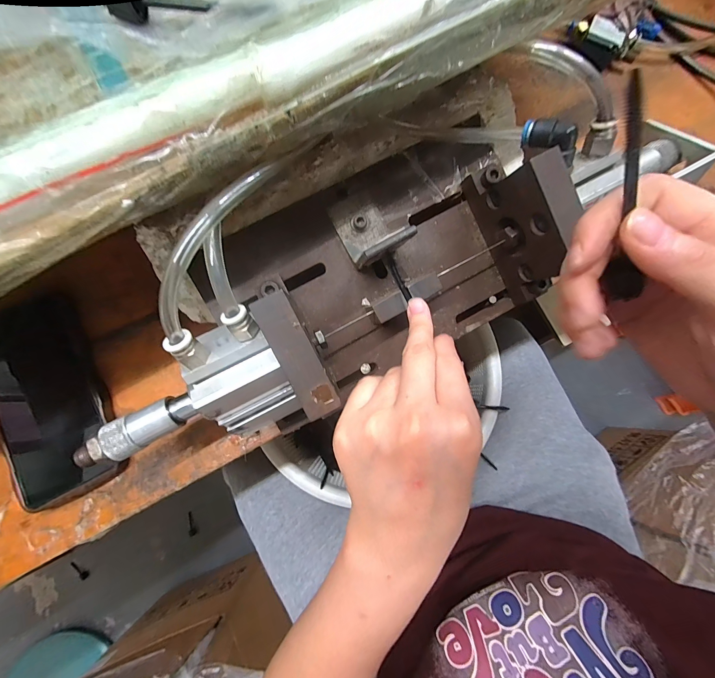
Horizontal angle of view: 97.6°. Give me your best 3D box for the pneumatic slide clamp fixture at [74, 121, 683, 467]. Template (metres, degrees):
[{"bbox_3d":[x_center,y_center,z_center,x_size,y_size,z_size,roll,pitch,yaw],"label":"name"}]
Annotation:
[{"bbox_3d":[0.024,-0.045,0.222,0.401,0.108,0.118,-28,79,-5],"label":"pneumatic slide clamp fixture"}]

